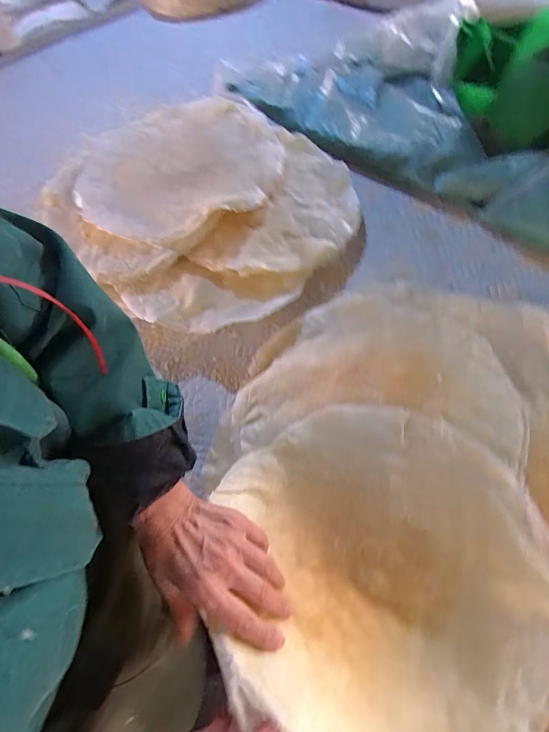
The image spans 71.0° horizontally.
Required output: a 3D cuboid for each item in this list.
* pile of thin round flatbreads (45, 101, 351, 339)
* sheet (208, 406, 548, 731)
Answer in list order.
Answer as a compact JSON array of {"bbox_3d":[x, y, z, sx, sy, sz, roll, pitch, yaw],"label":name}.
[{"bbox_3d":[-0.148,-0.306,0.693,0.529,0.089,0.476,33,70,23],"label":"pile of thin round flatbreads"},{"bbox_3d":[0.115,0.198,0.377,0.312,0.125,0.342,-1,66,2],"label":"sheet"}]

